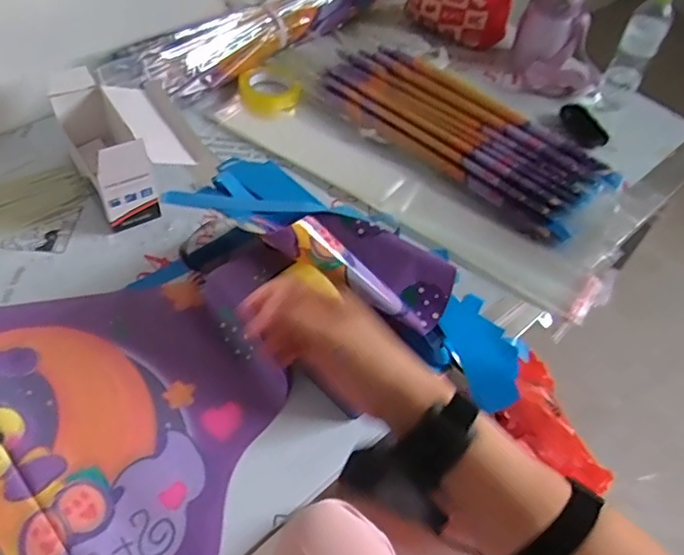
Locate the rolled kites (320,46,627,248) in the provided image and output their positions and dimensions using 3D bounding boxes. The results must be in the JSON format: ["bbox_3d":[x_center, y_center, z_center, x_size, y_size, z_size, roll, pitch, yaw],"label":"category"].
[{"bbox_3d":[0.194,-0.268,1.007,0.548,0.052,0.198,35,57,21],"label":"rolled kites"}]

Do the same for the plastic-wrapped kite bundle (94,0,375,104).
[{"bbox_3d":[-0.170,-0.479,1.113,0.138,0.088,0.641,36,57,22],"label":"plastic-wrapped kite bundle"}]

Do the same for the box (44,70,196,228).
[{"bbox_3d":[-0.333,-0.207,0.873,0.144,0.124,0.229,-26,58,-23],"label":"box"}]

